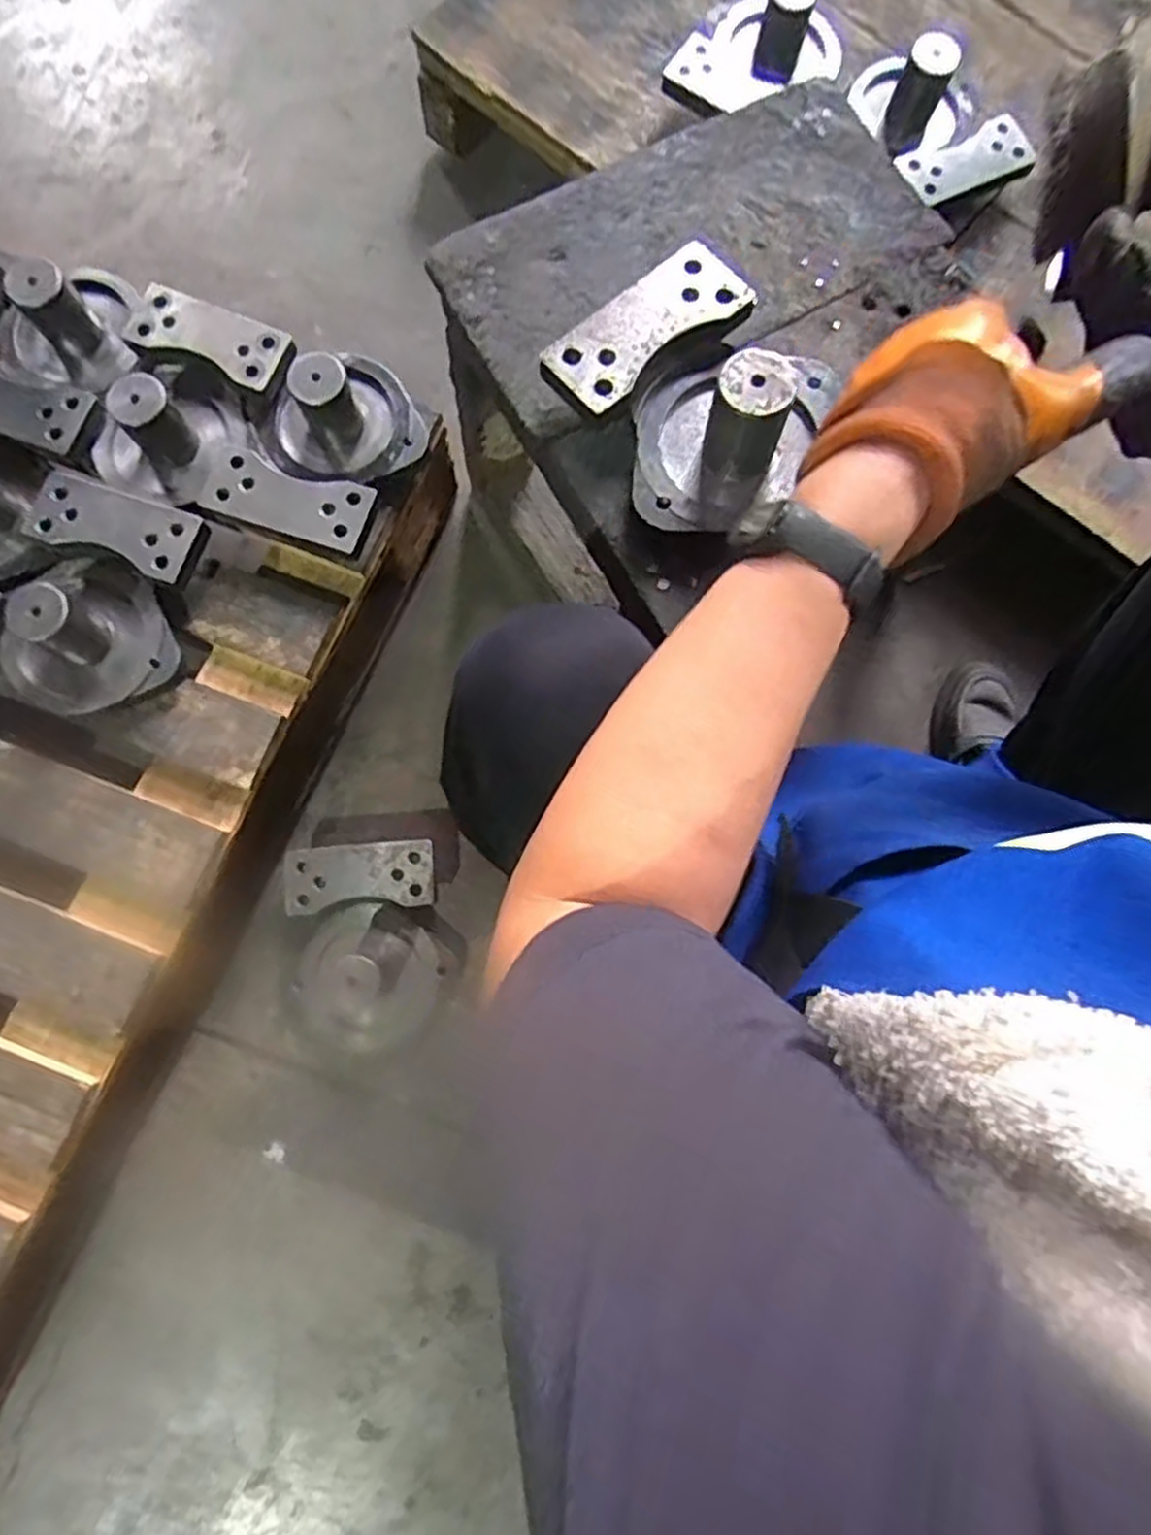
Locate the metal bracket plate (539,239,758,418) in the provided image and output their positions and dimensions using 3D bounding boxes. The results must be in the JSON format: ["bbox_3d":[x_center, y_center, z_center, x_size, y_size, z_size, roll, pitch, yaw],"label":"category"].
[{"bbox_3d":[0.049,-0.298,0.527,0.144,0.016,0.061,-40,82,-7],"label":"metal bracket plate"}]

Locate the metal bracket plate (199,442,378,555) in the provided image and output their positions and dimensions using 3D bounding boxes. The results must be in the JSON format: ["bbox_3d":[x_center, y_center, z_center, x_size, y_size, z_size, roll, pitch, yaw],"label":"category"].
[{"bbox_3d":[-0.255,-0.238,0.681,0.149,0.009,0.064,21,82,5],"label":"metal bracket plate"}]

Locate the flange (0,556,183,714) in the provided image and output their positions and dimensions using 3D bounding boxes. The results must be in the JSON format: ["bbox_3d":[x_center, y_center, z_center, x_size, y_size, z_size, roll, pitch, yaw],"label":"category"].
[{"bbox_3d":[-0.432,-0.115,0.658,0.146,0.076,0.130,-25,80,-4],"label":"flange"}]

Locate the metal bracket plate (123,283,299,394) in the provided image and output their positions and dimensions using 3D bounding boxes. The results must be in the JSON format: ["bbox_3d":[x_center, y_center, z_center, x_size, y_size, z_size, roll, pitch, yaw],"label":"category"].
[{"bbox_3d":[-0.341,-0.399,0.712,0.166,0.015,0.059,23,80,5],"label":"metal bracket plate"}]

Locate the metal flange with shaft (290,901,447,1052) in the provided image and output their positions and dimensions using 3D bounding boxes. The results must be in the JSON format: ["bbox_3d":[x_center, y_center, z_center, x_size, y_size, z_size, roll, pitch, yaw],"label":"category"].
[{"bbox_3d":[-0.203,0.204,0.742,0.126,0.093,0.132,0,79,1],"label":"metal flange with shaft"}]

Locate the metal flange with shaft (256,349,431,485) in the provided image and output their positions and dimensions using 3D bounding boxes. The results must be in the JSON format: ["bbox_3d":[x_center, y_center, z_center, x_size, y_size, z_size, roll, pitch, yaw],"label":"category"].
[{"bbox_3d":[-0.217,-0.315,0.703,0.132,0.098,0.127,-40,82,-7],"label":"metal flange with shaft"}]

